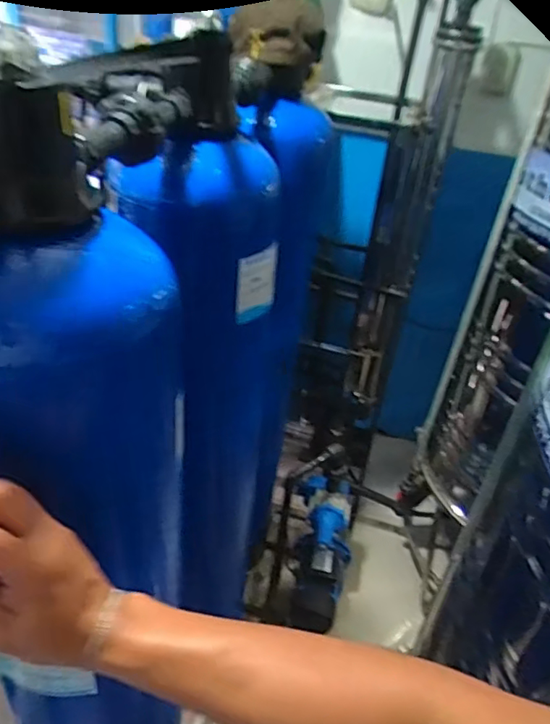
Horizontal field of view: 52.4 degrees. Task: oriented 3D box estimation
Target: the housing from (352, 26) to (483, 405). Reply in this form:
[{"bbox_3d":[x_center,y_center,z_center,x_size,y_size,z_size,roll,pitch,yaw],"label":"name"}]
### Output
[{"bbox_3d":[0.374,-0.337,1.578,0.106,1.062,0.121,15,36,11],"label":"housing"}]

